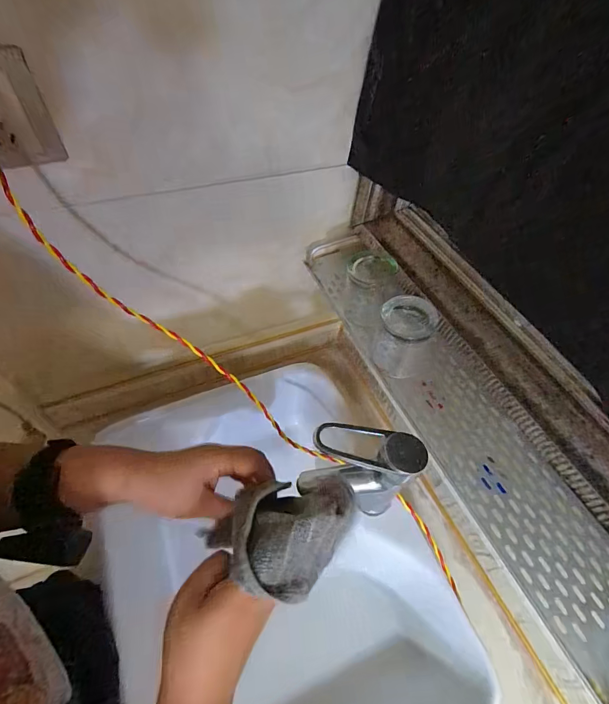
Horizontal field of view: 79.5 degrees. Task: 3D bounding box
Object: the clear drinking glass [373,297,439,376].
[{"bbox_3d":[0.122,-0.017,0.449,0.069,0.081,0.058,28,56,16],"label":"clear drinking glass"}]

